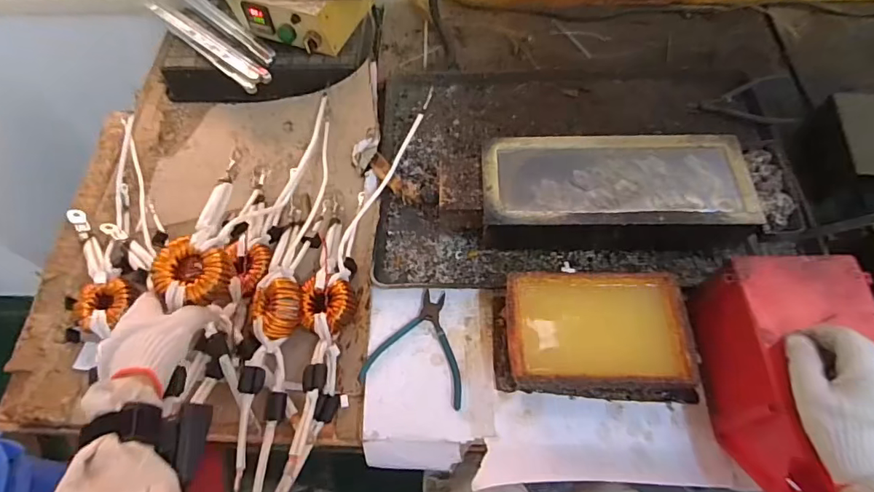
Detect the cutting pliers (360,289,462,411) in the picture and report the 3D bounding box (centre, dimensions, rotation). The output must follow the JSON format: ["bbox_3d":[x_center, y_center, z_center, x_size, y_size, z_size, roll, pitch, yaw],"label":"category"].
[{"bbox_3d":[-0.016,0.119,0.598,0.123,0.006,0.133,13,62,9],"label":"cutting pliers"}]

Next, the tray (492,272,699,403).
[{"bbox_3d":[0.184,0.106,0.567,0.224,0.070,0.138,0,61,1],"label":"tray"}]

